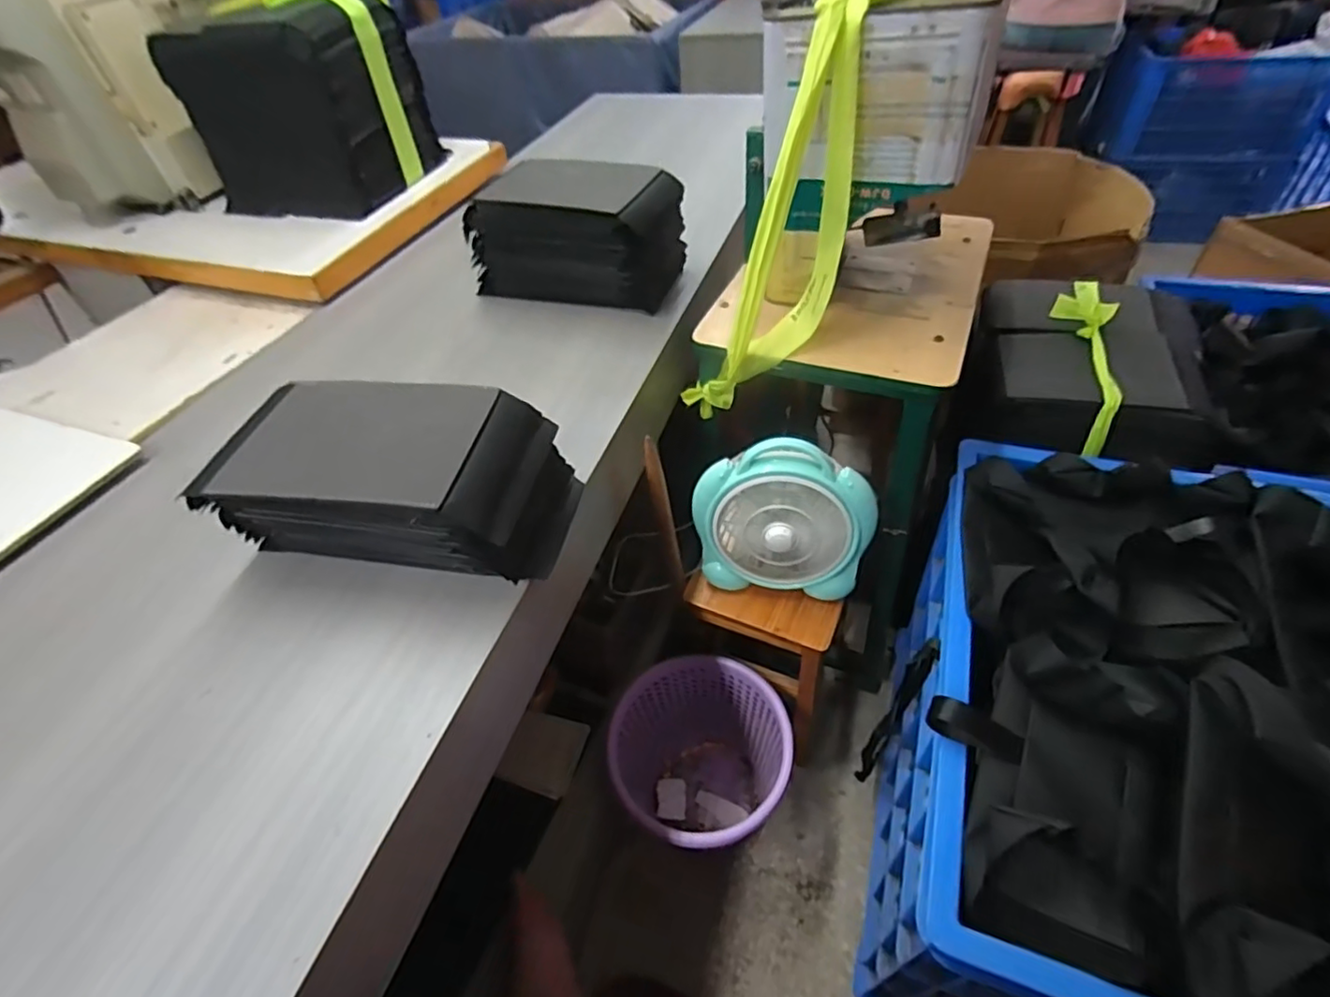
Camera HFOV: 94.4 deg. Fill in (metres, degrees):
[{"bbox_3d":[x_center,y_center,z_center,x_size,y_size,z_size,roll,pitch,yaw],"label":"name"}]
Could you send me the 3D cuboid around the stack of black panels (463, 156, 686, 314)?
[{"bbox_3d":[-0.130,-0.381,0.909,0.278,0.171,0.166,13,49,17],"label":"stack of black panels"}]

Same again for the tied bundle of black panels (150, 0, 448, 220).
[{"bbox_3d":[-0.630,-0.691,1.101,0.297,0.314,0.269,12,49,16],"label":"tied bundle of black panels"}]

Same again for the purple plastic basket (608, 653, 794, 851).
[{"bbox_3d":[0.061,0.452,1.024,0.264,0.278,0.269,-3,47,3],"label":"purple plastic basket"}]

